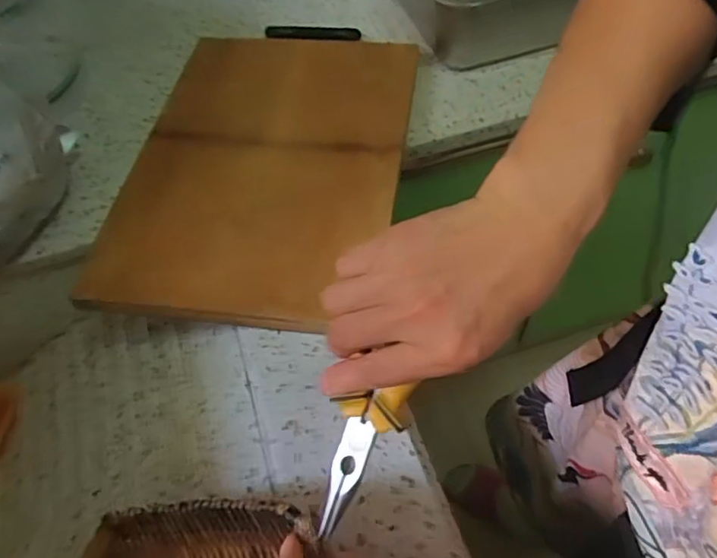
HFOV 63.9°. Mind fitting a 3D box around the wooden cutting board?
[{"bbox_3d":[-0.092,-0.133,0.594,0.265,0.017,0.392,5,55,7],"label":"wooden cutting board"}]

